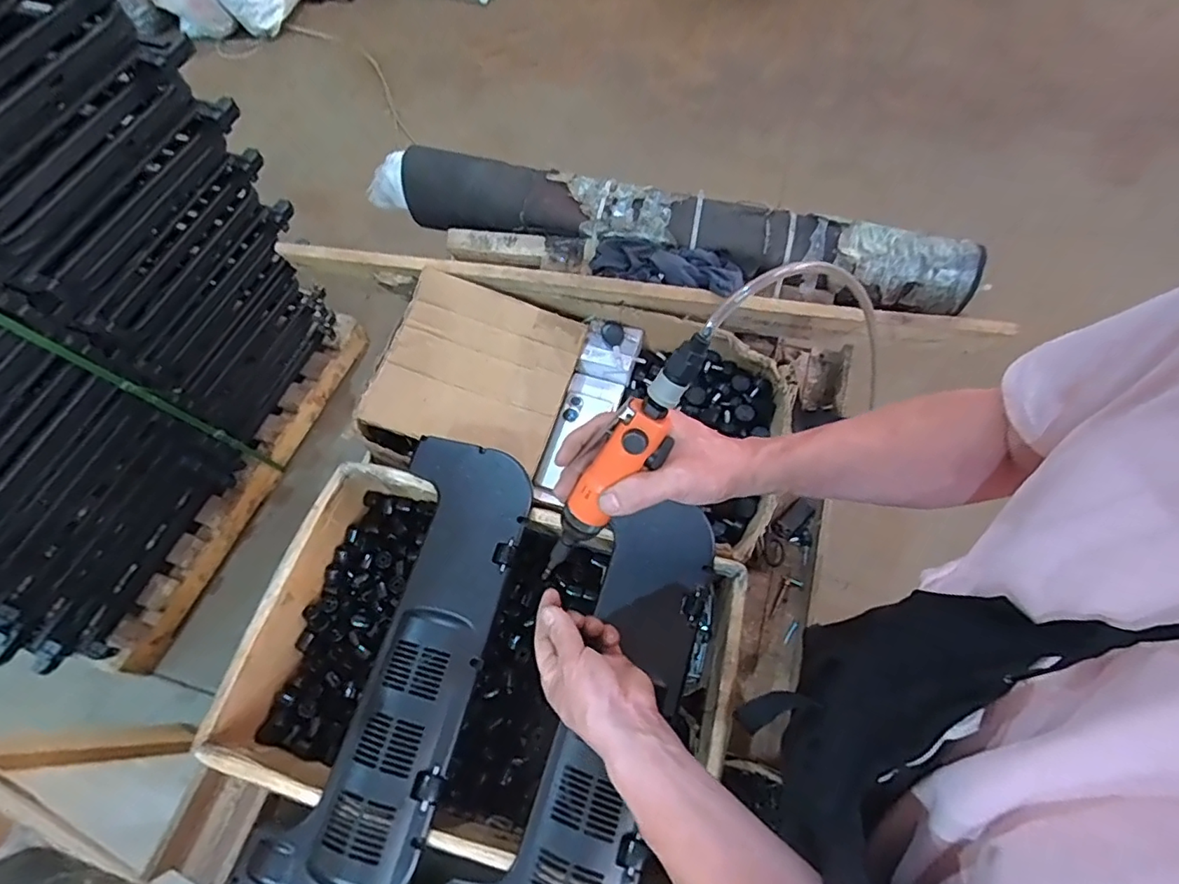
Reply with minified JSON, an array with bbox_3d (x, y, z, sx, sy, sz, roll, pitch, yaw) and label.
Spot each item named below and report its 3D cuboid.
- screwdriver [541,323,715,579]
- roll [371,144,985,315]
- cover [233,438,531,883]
[{"bbox_3d":[0.023,0.024,0.459,0.038,0.273,0.034,43,34,18],"label":"screwdriver"},{"bbox_3d":[0.098,-0.346,0.891,0.953,0.101,0.098,15,66,7],"label":"roll"},{"bbox_3d":[-0.194,0.218,0.601,0.157,0.029,0.476,13,66,7],"label":"cover"}]

